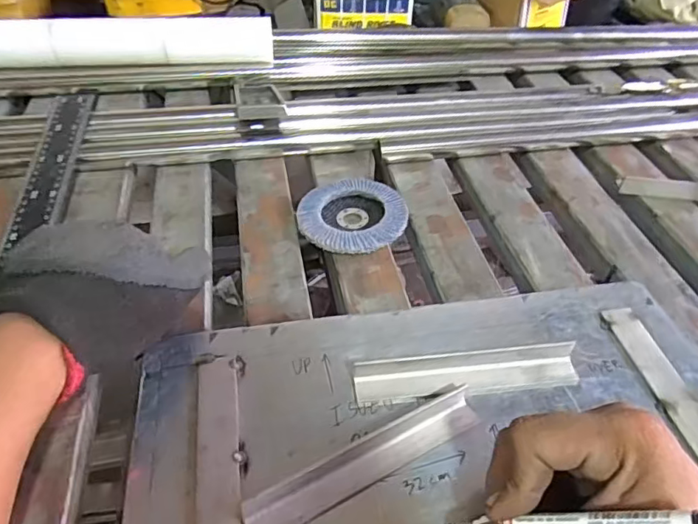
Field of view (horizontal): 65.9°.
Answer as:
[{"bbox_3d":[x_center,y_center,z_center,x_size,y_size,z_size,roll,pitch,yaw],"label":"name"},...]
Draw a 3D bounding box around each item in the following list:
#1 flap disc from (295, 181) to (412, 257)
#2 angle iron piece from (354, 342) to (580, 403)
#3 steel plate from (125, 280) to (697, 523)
[{"bbox_3d":[0.005,-0.043,0.483,0.091,0.014,0.103,29,50,24],"label":"flap disc"},{"bbox_3d":[0.079,0.073,0.357,0.150,0.015,0.023,-4,45,-7],"label":"angle iron piece"},{"bbox_3d":[0.063,0.101,0.332,0.375,0.013,0.198,-6,45,-9],"label":"steel plate"}]

